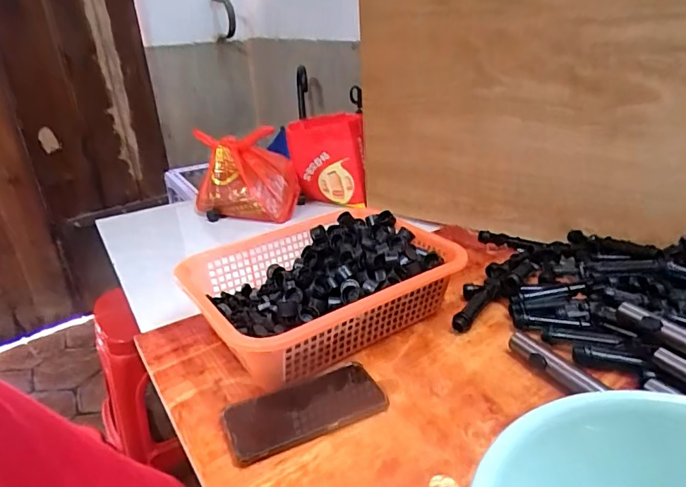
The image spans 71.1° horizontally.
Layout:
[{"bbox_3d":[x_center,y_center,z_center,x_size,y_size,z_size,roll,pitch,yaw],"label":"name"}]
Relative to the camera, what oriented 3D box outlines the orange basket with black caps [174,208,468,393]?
[{"bbox_3d":[-0.026,0.053,0.656,0.340,0.087,0.260,-20,30,-30],"label":"orange basket with black caps"}]

